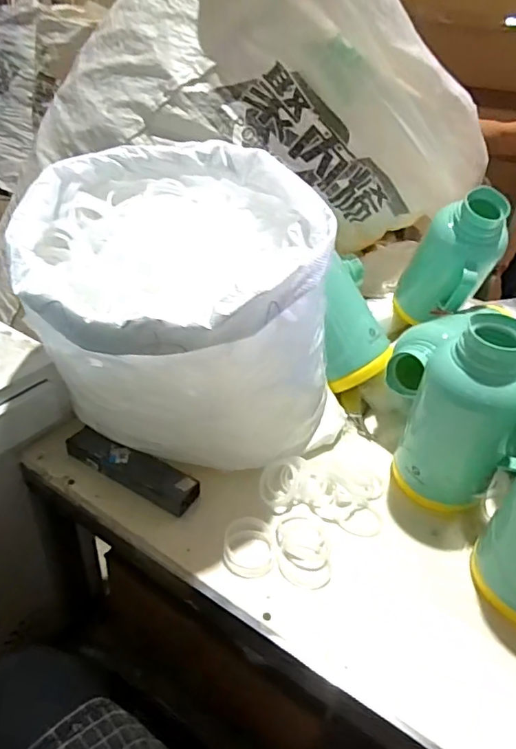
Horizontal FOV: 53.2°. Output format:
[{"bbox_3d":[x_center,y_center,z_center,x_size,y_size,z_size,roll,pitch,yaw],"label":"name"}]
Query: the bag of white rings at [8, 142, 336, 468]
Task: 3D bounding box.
[{"bbox_3d":[-0.113,-0.080,0.663,0.324,0.334,0.369,-17,41,-27],"label":"bag of white rings"}]

